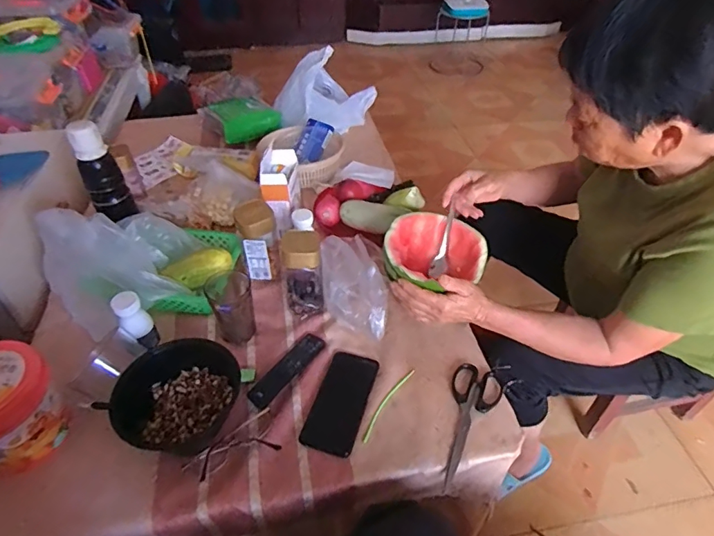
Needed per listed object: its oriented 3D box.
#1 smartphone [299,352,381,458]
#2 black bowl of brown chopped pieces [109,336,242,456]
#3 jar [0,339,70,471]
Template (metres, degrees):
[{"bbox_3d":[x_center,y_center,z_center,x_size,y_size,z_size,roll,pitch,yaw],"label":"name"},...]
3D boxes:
[{"bbox_3d":[-0.023,0.201,0.699,0.077,0.007,0.165,13,45,13],"label":"smartphone"},{"bbox_3d":[-0.249,0.180,0.658,0.145,0.072,0.173,19,47,19],"label":"black bowl of brown chopped pieces"},{"bbox_3d":[-0.465,0.191,0.612,0.127,0.138,0.130,-33,52,-30],"label":"jar"}]

